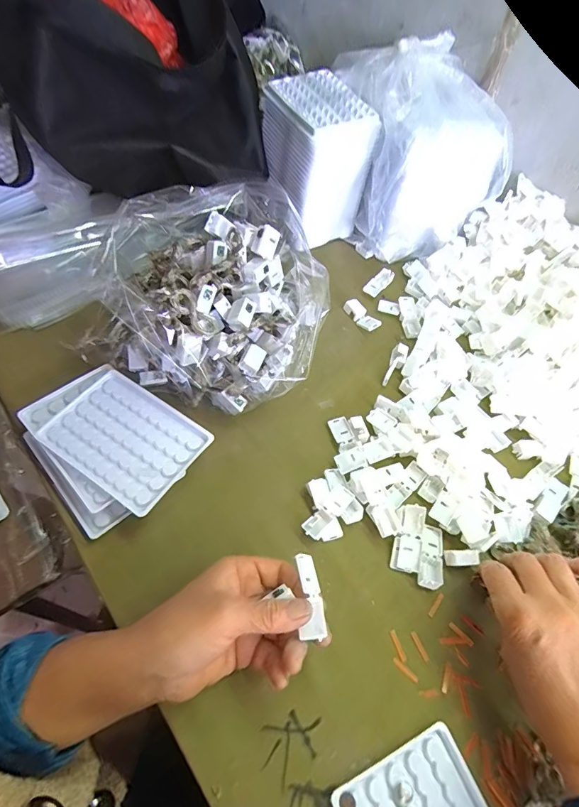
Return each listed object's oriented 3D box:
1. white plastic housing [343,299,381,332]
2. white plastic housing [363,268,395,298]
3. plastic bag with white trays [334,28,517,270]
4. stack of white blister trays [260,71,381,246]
[{"bbox_3d":[0.091,-0.108,0.516,0.023,0.013,0.052,-28,64,-22],"label":"white plastic housing"},{"bbox_3d":[0.120,-0.161,0.552,0.020,0.006,0.056,36,61,16],"label":"white plastic housing"},{"bbox_3d":[0.157,-0.329,0.550,0.160,0.191,0.198,-11,59,-13],"label":"plastic bag with white trays"},{"bbox_3d":[0.031,-0.313,0.547,0.098,0.152,0.115,-18,61,-17],"label":"stack of white blister trays"}]

